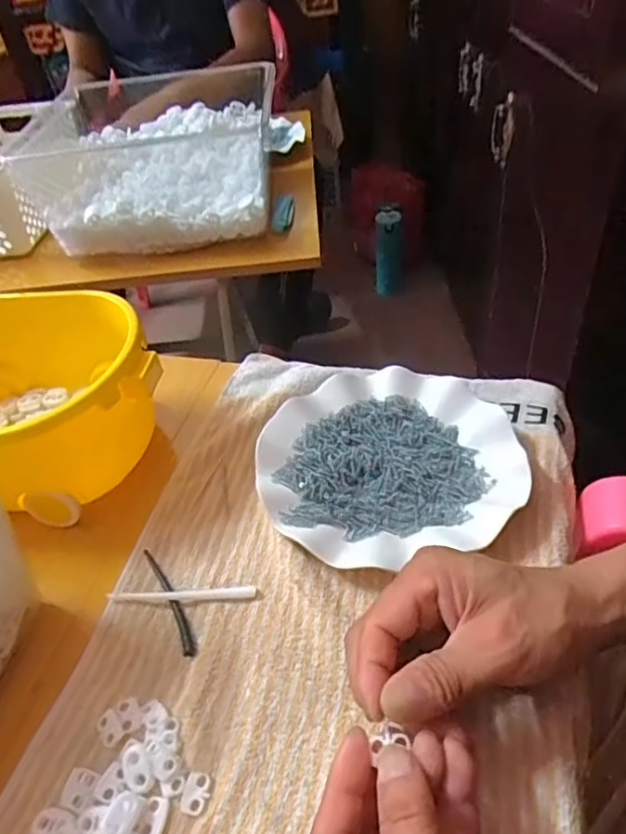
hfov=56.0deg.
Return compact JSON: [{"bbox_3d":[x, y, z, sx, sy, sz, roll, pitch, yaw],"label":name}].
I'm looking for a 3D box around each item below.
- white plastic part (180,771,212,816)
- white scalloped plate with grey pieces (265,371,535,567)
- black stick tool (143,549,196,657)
[{"bbox_3d":[-0.058,0.187,0.293,0.013,0.004,0.018,5,44,15],"label":"white plastic part"},{"bbox_3d":[0.054,0.028,0.432,0.180,0.023,0.175,-5,43,4],"label":"white scalloped plate with grey pieces"},{"bbox_3d":[-0.091,0.115,0.374,0.008,0.006,0.085,-25,45,-17],"label":"black stick tool"}]

